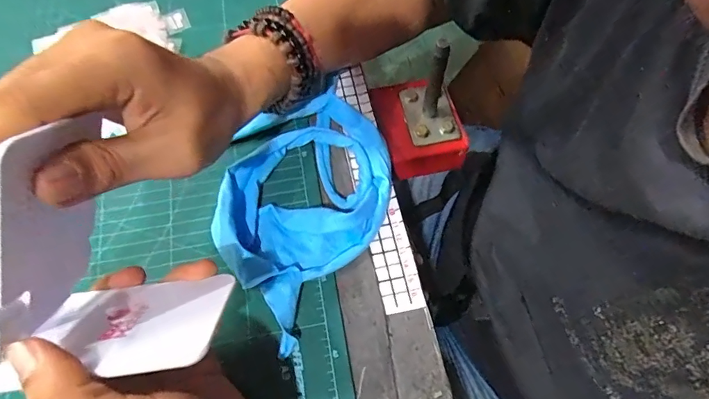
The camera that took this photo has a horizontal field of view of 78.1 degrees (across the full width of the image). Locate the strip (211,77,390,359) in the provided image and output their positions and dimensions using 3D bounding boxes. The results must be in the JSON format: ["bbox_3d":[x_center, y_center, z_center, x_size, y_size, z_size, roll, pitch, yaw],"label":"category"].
[{"bbox_3d":[-0.036,0.001,0.308,0.112,0.029,0.183,8,65,5],"label":"strip"}]

